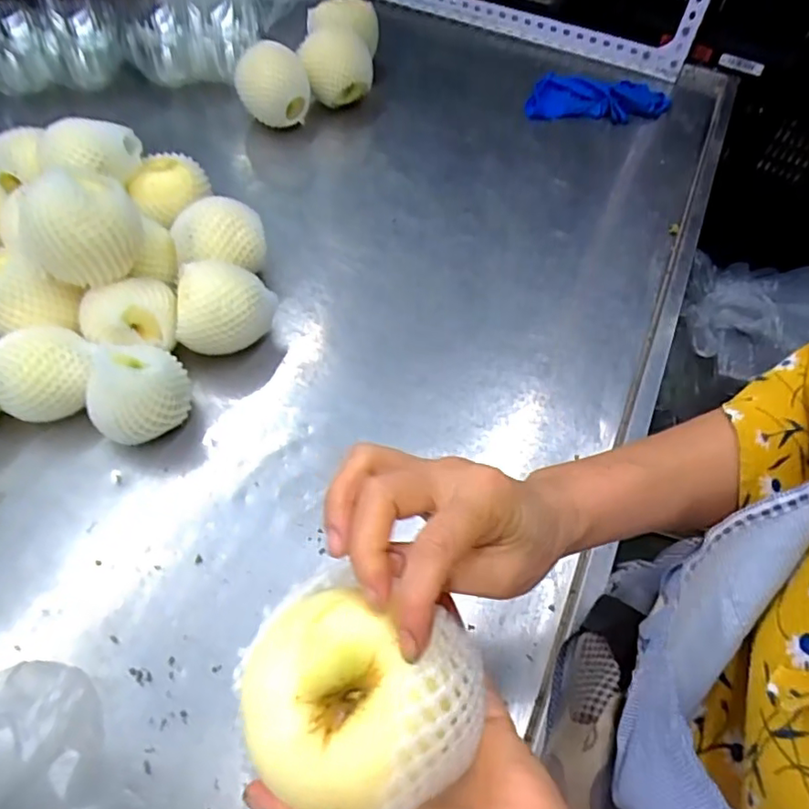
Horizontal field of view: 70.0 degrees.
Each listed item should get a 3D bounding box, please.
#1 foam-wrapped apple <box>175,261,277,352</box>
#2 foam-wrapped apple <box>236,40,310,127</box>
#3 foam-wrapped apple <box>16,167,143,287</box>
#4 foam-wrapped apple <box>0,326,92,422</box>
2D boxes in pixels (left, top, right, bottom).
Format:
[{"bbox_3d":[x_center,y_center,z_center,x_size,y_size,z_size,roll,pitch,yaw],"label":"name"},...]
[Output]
[{"bbox_3d":[-0.181,-0.094,0.593,0.093,0.087,0.084,1,55,-2],"label":"foam-wrapped apple"},{"bbox_3d":[-0.196,-0.464,0.863,0.105,0.108,0.083,4,53,0],"label":"foam-wrapped apple"},{"bbox_3d":[-0.299,-0.164,0.538,0.098,0.104,0.081,-25,60,-19],"label":"foam-wrapped apple"},{"bbox_3d":[-0.324,-0.025,0.533,0.083,0.077,0.078,-10,56,-10],"label":"foam-wrapped apple"}]

